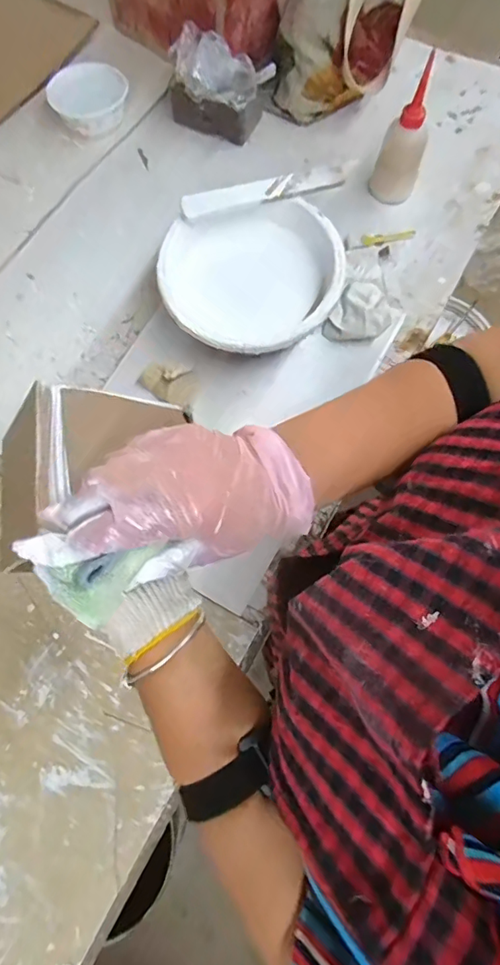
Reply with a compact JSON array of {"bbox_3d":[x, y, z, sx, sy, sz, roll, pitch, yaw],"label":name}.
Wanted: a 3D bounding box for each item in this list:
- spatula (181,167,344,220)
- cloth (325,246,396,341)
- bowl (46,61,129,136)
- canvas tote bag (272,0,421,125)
[{"bbox_3d":[0.016,-0.362,0.610,0.200,0.010,0.033,-12,76,-2],"label":"spatula"},{"bbox_3d":[0.146,-0.216,0.644,0.070,0.041,0.082,32,78,9],"label":"cloth"},{"bbox_3d":[-0.238,-0.564,0.727,0.096,0.053,0.099,0,76,1],"label":"bowl"},{"bbox_3d":[0.136,-0.662,0.709,0.188,0.144,0.181,7,76,3],"label":"canvas tote bag"}]

